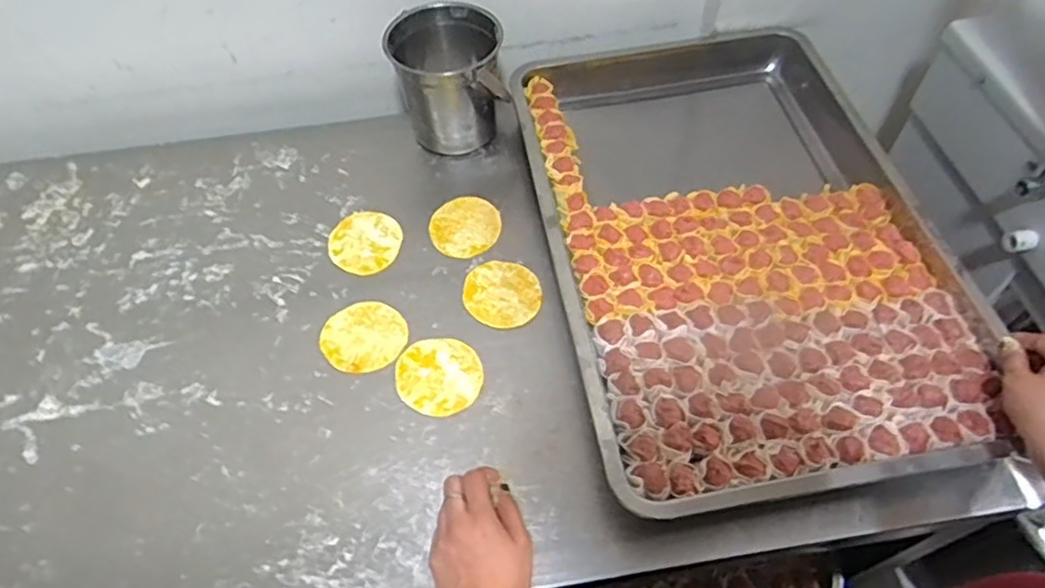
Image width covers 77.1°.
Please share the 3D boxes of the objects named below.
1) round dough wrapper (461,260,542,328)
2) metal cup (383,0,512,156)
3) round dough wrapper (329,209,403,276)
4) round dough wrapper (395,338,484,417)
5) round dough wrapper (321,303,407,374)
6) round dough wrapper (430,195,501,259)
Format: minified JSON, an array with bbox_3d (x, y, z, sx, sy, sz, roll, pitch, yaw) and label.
[{"bbox_3d":[-0.021,-0.001,0.707,0.078,0.005,0.088,-36,62,-22],"label":"round dough wrapper"},{"bbox_3d":[-0.091,-0.256,0.815,0.129,0.146,0.129,0,55,1],"label":"metal cup"},{"bbox_3d":[-0.180,-0.060,0.755,0.084,0.004,0.083,0,55,1],"label":"round dough wrapper"},{"bbox_3d":[-0.083,0.081,0.653,0.084,0.004,0.082,0,55,1],"label":"round dough wrapper"},{"bbox_3d":[-0.165,0.043,0.682,0.087,0.004,0.078,-14,56,-9],"label":"round dough wrapper"},{"bbox_3d":[-0.067,-0.079,0.764,0.082,0.004,0.086,-2,57,3],"label":"round dough wrapper"}]

